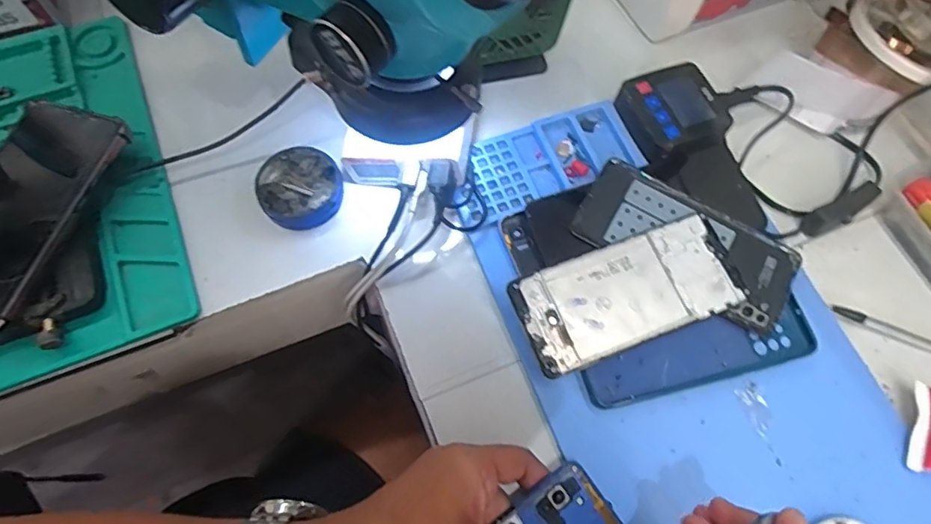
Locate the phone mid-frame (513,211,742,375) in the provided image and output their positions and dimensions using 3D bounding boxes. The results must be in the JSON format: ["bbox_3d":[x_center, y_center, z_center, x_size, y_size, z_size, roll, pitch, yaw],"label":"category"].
[{"bbox_3d":[0.111,0.021,0.390,0.151,0.004,0.069,-20,70,-10],"label":"phone mid-frame"}]

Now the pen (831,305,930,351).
[{"bbox_3d":[0.327,0.057,0.398,0.135,0.009,0.011,21,67,7],"label":"pen"}]

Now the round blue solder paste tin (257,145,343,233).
[{"bbox_3d":[-0.124,-0.058,0.431,0.059,0.017,0.066,-15,68,-8],"label":"round blue solder paste tin"}]

